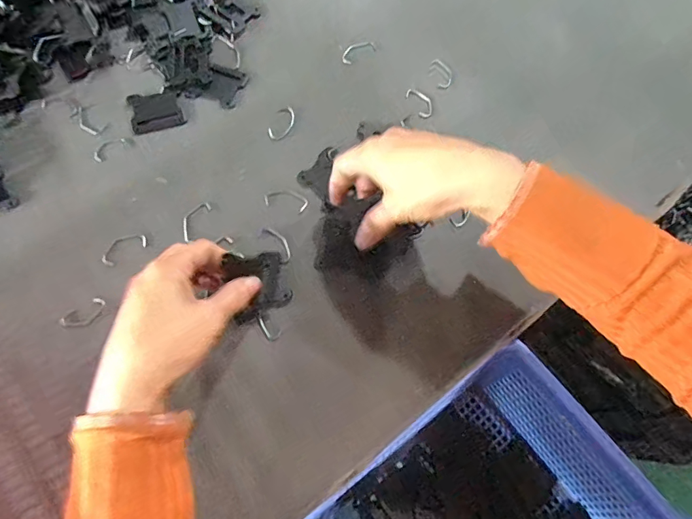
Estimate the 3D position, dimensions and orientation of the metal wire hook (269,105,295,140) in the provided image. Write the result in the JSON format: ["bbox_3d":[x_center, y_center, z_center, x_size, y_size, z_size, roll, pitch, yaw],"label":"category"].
[{"bbox_3d":[-0.059,-0.128,0.410,0.020,0.004,0.039,16,69,6],"label":"metal wire hook"}]

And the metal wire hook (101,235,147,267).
[{"bbox_3d":[-0.183,-0.010,0.361,0.038,0.004,0.018,-29,71,-11],"label":"metal wire hook"}]

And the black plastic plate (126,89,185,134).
[{"bbox_3d":[-0.179,-0.141,0.415,0.045,0.005,0.042,-17,71,-7],"label":"black plastic plate"}]

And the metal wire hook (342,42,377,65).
[{"bbox_3d":[0.012,-0.211,0.443,0.037,0.004,0.019,-31,71,-12],"label":"metal wire hook"}]

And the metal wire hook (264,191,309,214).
[{"bbox_3d":[-0.053,-0.052,0.386,0.039,0.004,0.018,16,69,6],"label":"metal wire hook"}]

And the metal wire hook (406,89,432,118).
[{"bbox_3d":[0.072,-0.153,0.424,0.018,0.004,0.036,-25,70,-10],"label":"metal wire hook"}]

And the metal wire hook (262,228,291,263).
[{"bbox_3d":[-0.057,-0.014,0.373,0.012,0.004,0.037,-33,72,-13],"label":"metal wire hook"}]

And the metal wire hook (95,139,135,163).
[{"bbox_3d":[-0.211,-0.102,0.398,0.036,0.004,0.018,-32,72,-12],"label":"metal wire hook"}]

